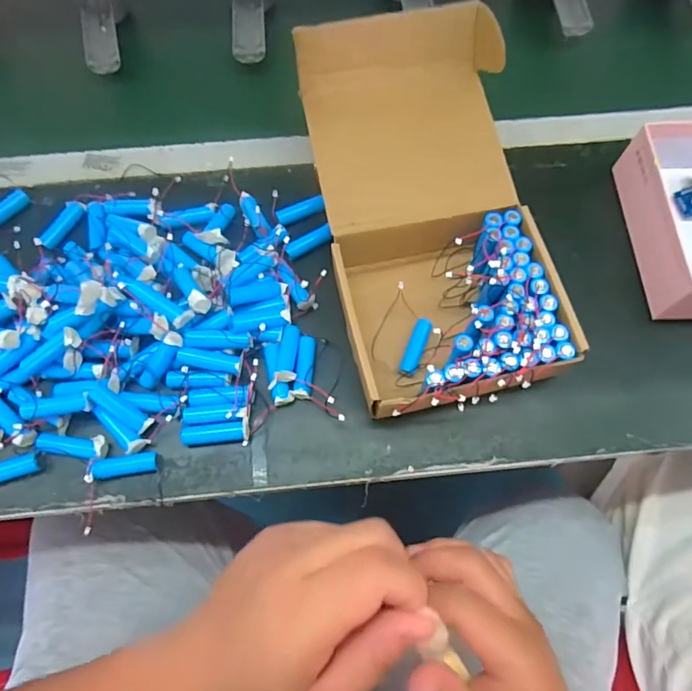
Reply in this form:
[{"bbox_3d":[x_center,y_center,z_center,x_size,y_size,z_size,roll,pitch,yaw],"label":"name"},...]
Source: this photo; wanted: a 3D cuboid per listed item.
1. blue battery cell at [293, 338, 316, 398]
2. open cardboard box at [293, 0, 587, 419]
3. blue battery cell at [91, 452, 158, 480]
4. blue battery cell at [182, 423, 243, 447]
[{"bbox_3d":[-0.033,0.018,0.409,0.013,0.013,0.054,4,67,2],"label":"blue battery cell"},{"bbox_3d":[0.067,-0.110,0.412,0.166,0.117,0.312,-12,67,-5],"label":"open cardboard box"},{"bbox_3d":[-0.165,0.090,0.377,0.044,0.015,0.015,-9,67,-3],"label":"blue battery cell"},{"bbox_3d":[-0.103,0.069,0.387,0.049,0.014,0.015,-1,67,0],"label":"blue battery cell"}]

